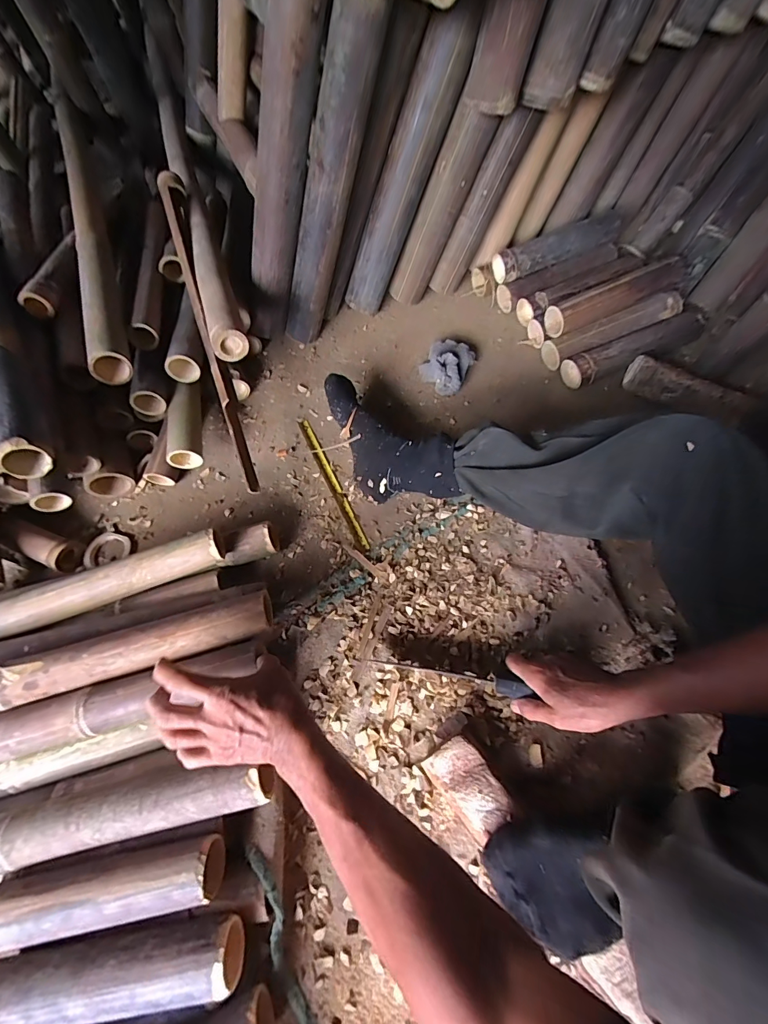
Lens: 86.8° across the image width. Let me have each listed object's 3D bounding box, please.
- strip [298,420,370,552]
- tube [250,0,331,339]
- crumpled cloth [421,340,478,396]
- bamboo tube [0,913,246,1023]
[{"bbox_3d":[-0.097,-0.057,0.735,0.022,0.012,0.293,-23,67,-11],"label":"strip"},{"bbox_3d":[-0.178,-0.531,0.673,0.074,0.497,0.063,-22,65,-33],"label":"tube"},{"bbox_3d":[0.122,-0.294,0.804,0.094,0.047,0.112,26,68,16],"label":"crumpled cloth"},{"bbox_3d":[-0.283,0.458,0.395,0.279,0.045,0.054,-9,64,-1],"label":"bamboo tube"}]

